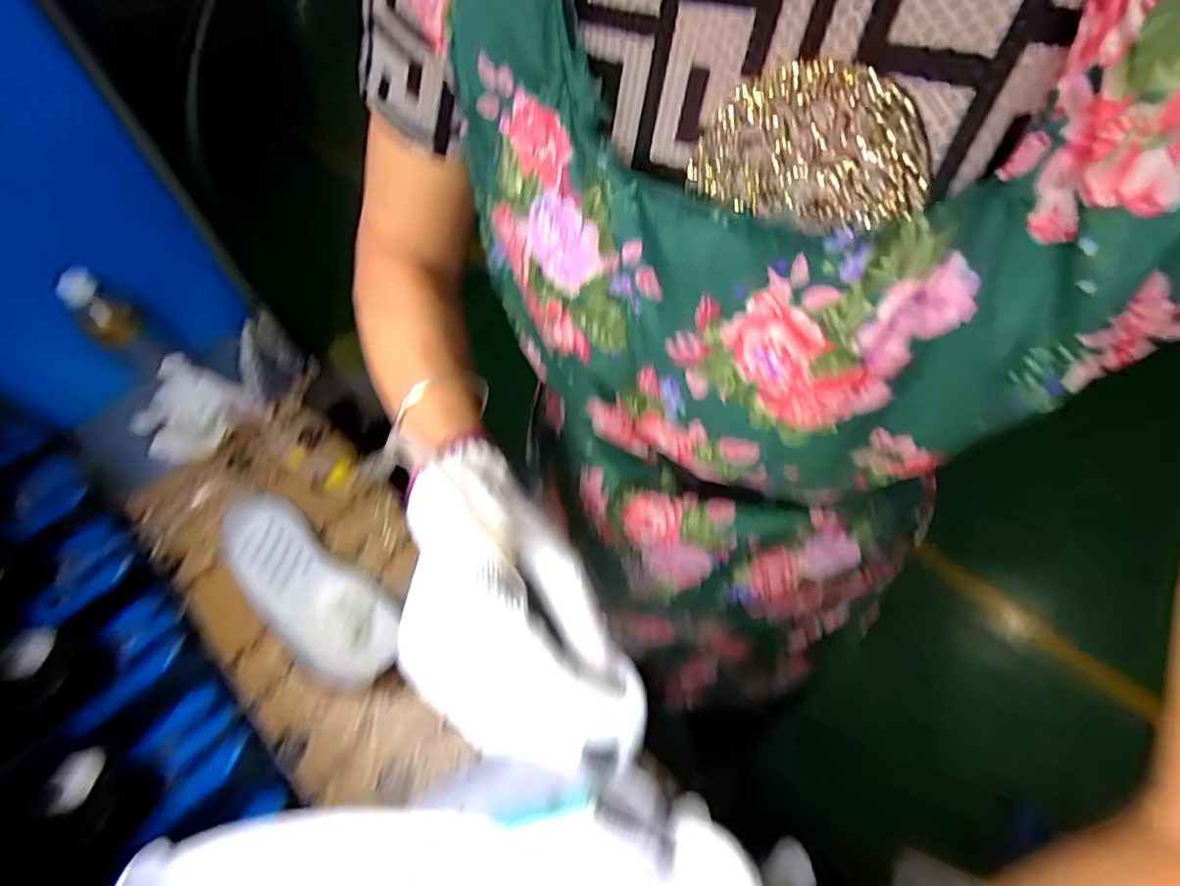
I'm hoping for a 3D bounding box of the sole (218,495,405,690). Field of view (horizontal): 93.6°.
[{"bbox_3d":[-0.302,0.151,0.584,0.271,0.049,0.092,33,62,20],"label":"sole"}]

